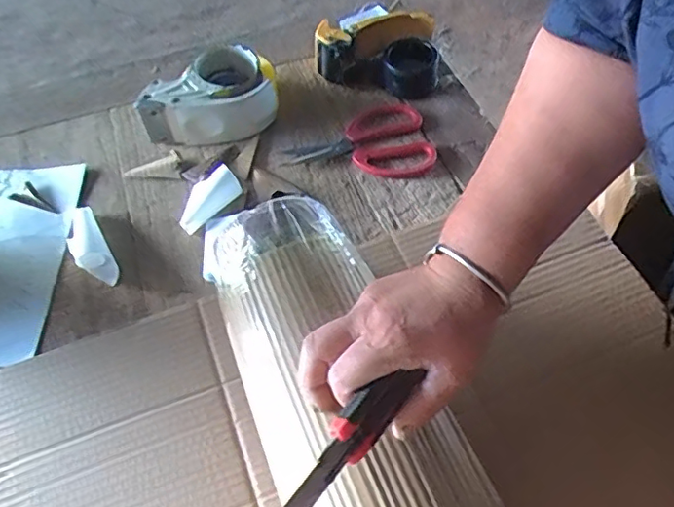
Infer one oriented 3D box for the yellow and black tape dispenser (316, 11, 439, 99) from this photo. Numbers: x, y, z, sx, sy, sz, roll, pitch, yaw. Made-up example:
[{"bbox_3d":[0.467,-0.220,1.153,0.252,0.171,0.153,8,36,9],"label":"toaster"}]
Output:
[{"bbox_3d":[0.059,-0.284,0.788,0.159,0.076,0.135,7,57,5],"label":"yellow and black tape dispenser"}]

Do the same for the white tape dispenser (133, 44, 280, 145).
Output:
[{"bbox_3d":[-0.162,-0.200,0.734,0.176,0.083,0.099,-21,59,-13],"label":"white tape dispenser"}]

